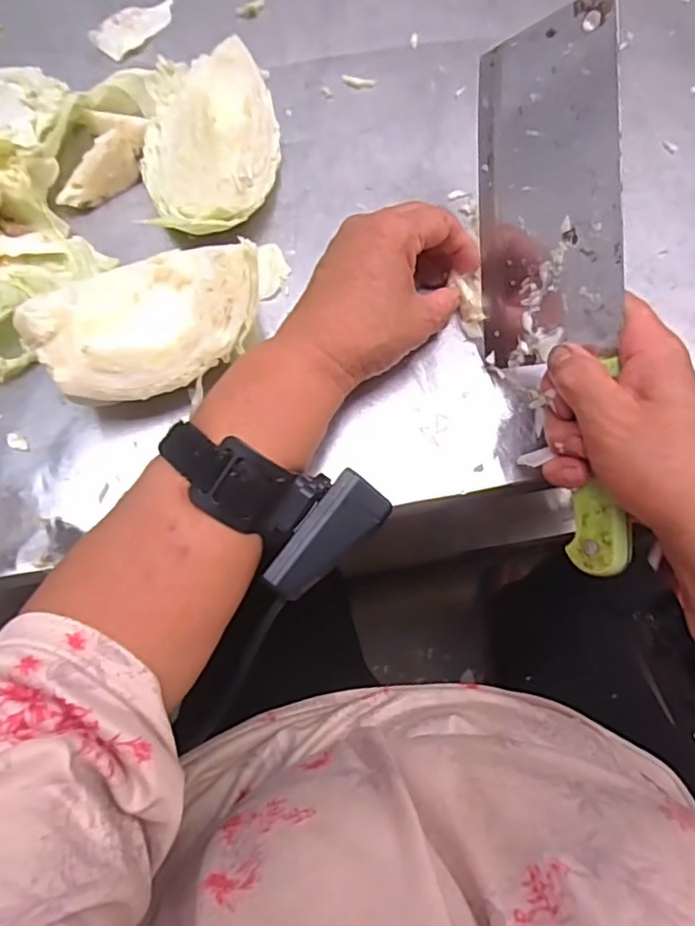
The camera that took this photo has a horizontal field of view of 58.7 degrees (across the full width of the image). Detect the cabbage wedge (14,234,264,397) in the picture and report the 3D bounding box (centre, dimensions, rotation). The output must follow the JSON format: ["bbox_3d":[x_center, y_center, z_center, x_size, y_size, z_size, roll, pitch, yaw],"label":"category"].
[{"bbox_3d":[-0.104,-0.073,0.340,0.120,0.061,0.069,-28,71,-11],"label":"cabbage wedge"}]

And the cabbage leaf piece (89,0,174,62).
[{"bbox_3d":[-0.166,-0.343,0.482,0.037,0.004,0.075,36,72,13],"label":"cabbage leaf piece"}]

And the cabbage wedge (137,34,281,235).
[{"bbox_3d":[-0.091,-0.197,0.397,0.089,0.058,0.129,-1,68,-1],"label":"cabbage wedge"}]

